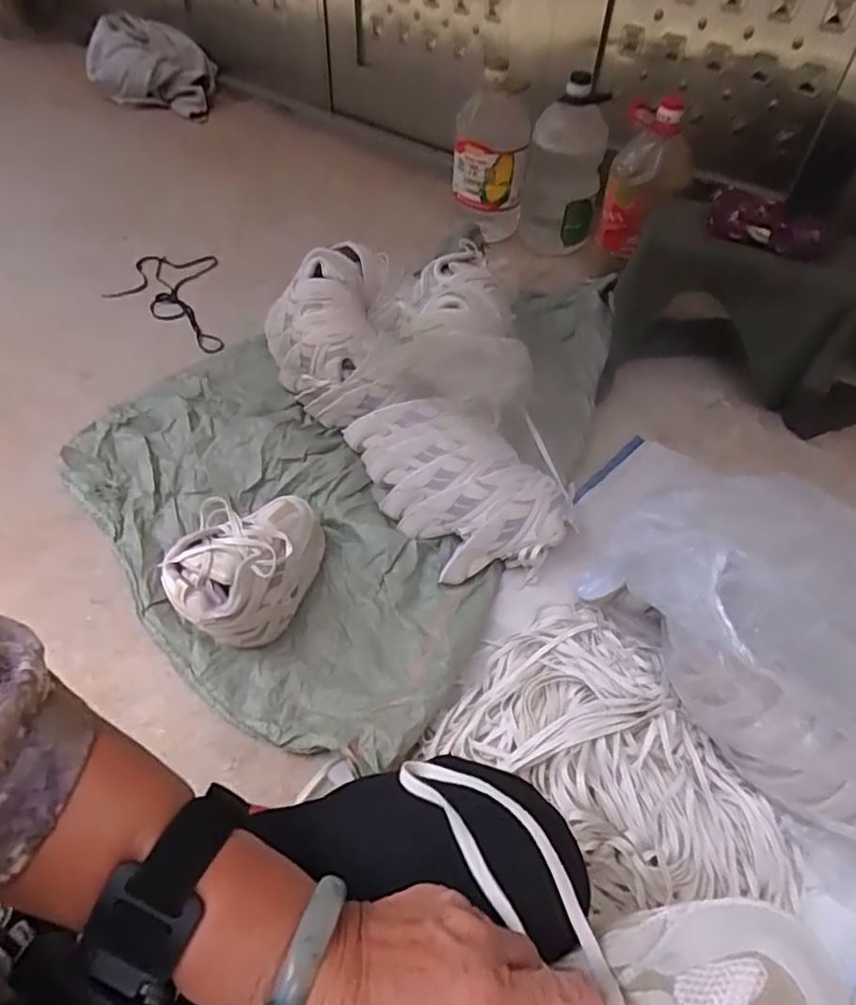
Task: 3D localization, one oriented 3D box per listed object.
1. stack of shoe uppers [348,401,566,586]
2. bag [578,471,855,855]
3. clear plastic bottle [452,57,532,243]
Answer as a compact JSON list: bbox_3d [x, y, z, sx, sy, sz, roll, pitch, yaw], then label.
[{"bbox_3d":[0.030,-0.039,0.926,0.183,0.109,0.348,-30,58,-26],"label":"stack of shoe uppers"},{"bbox_3d":[0.405,0.153,0.673,0.444,0.210,0.254,26,53,18],"label":"bag"},{"bbox_3d":[0.143,-0.764,1.390,0.170,0.343,0.135,16,35,16],"label":"clear plastic bottle"}]

